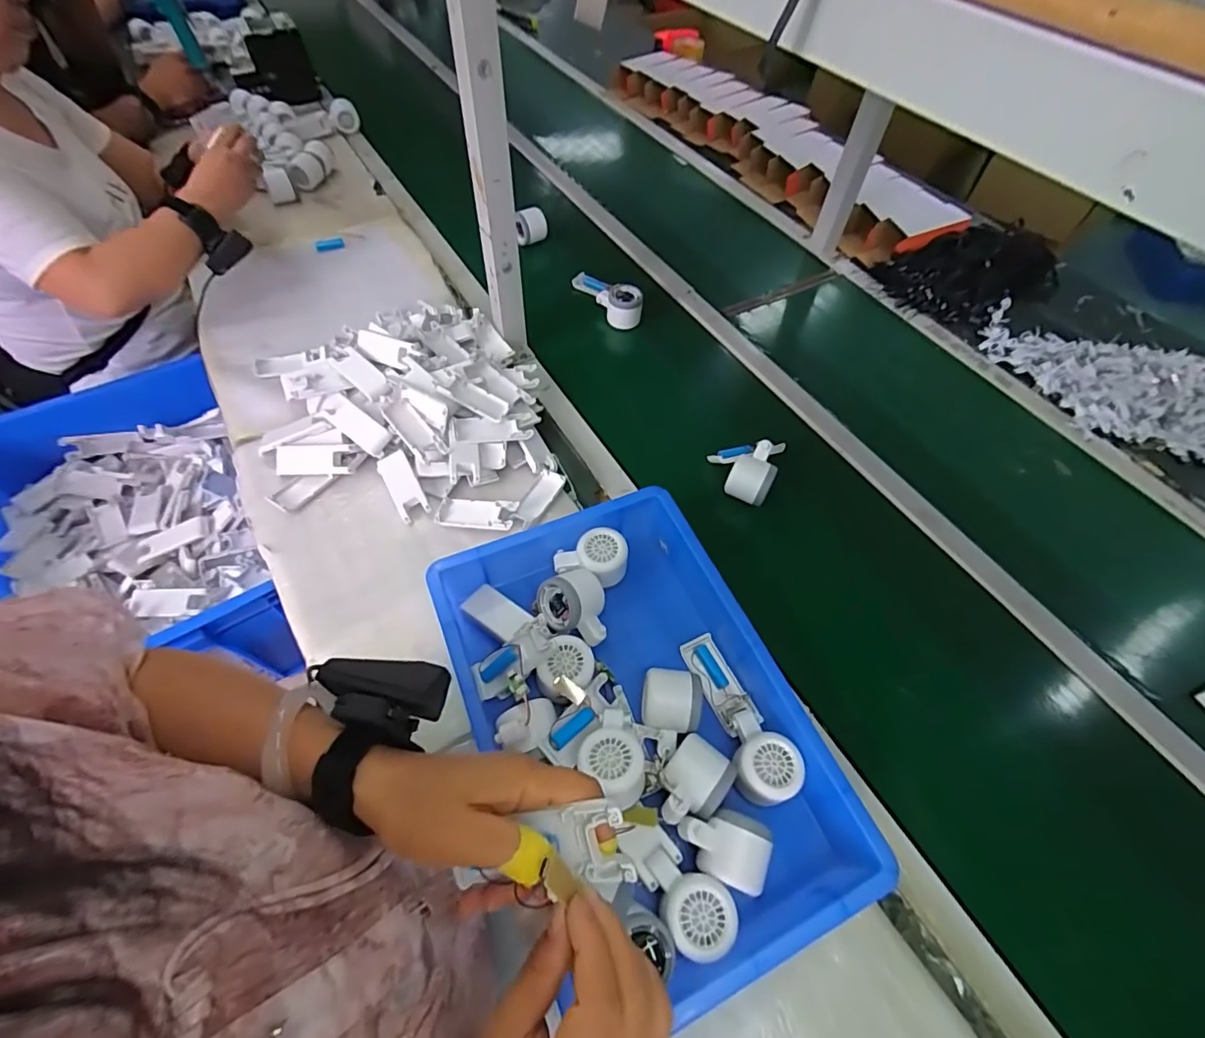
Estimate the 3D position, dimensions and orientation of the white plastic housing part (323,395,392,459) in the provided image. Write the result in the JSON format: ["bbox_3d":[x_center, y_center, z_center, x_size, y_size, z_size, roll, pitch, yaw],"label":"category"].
[{"bbox_3d":[-0.330,-0.127,0.715,0.103,0.015,0.036,33,61,17],"label":"white plastic housing part"}]

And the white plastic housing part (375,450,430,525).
[{"bbox_3d":[-0.259,-0.043,0.696,0.040,0.019,0.099,-27,62,-19],"label":"white plastic housing part"}]

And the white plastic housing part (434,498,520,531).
[{"bbox_3d":[-0.162,-0.008,0.682,0.102,0.020,0.041,8,57,2],"label":"white plastic housing part"}]

